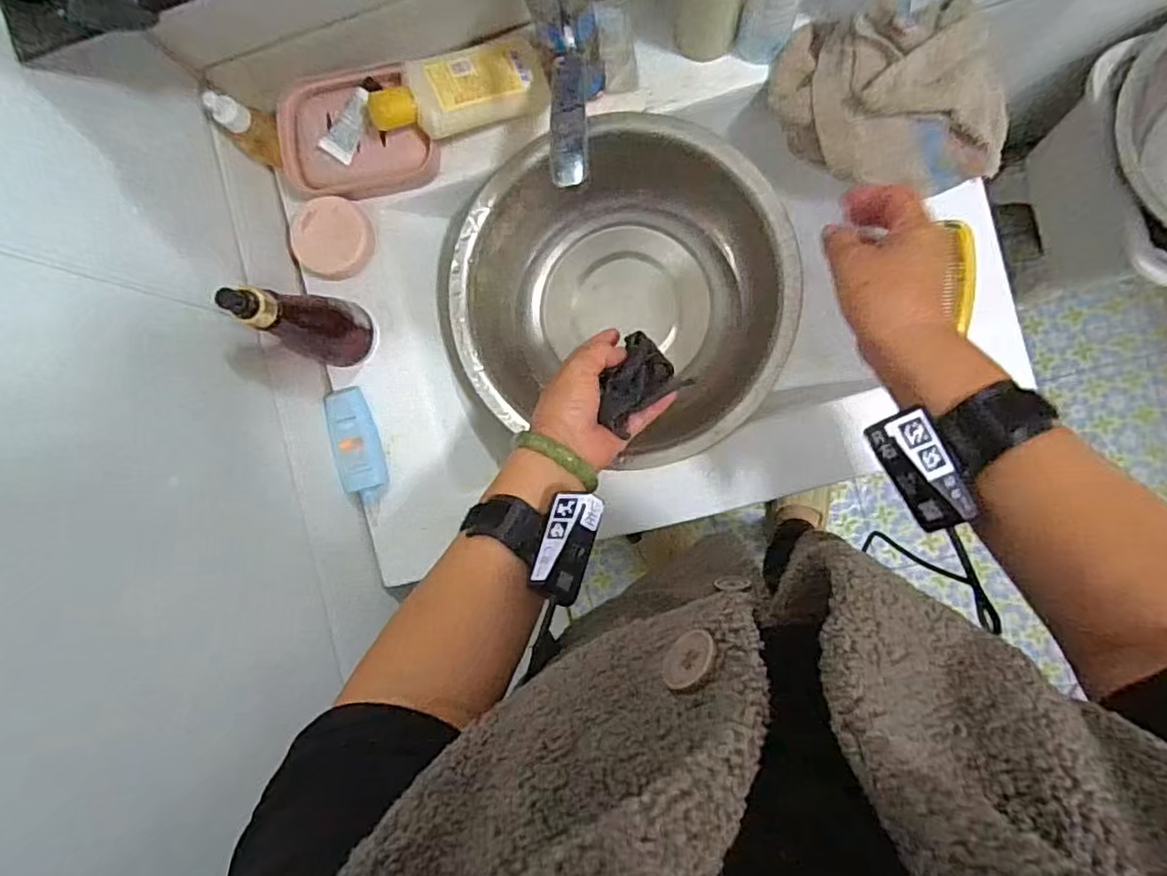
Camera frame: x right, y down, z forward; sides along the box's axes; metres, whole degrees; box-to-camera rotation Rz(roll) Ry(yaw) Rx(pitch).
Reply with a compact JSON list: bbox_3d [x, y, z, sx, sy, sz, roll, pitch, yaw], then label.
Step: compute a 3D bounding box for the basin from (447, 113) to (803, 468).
[{"bbox_3d":[0.042,-0.140,0.610,0.302,0.109,0.287,0,90,7],"label":"basin"}]

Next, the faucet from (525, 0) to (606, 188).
[{"bbox_3d":[-0.007,-0.257,0.468,0.048,0.138,0.147,-7,89,7],"label":"faucet"}]

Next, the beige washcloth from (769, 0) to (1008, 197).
[{"bbox_3d":[0.246,-0.276,0.507,0.177,0.067,0.138,8,91,7],"label":"beige washcloth"}]

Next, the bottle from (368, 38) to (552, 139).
[{"bbox_3d":[-0.100,-0.289,0.525,0.151,0.031,0.053,-25,87,-18],"label":"bottle"}]

